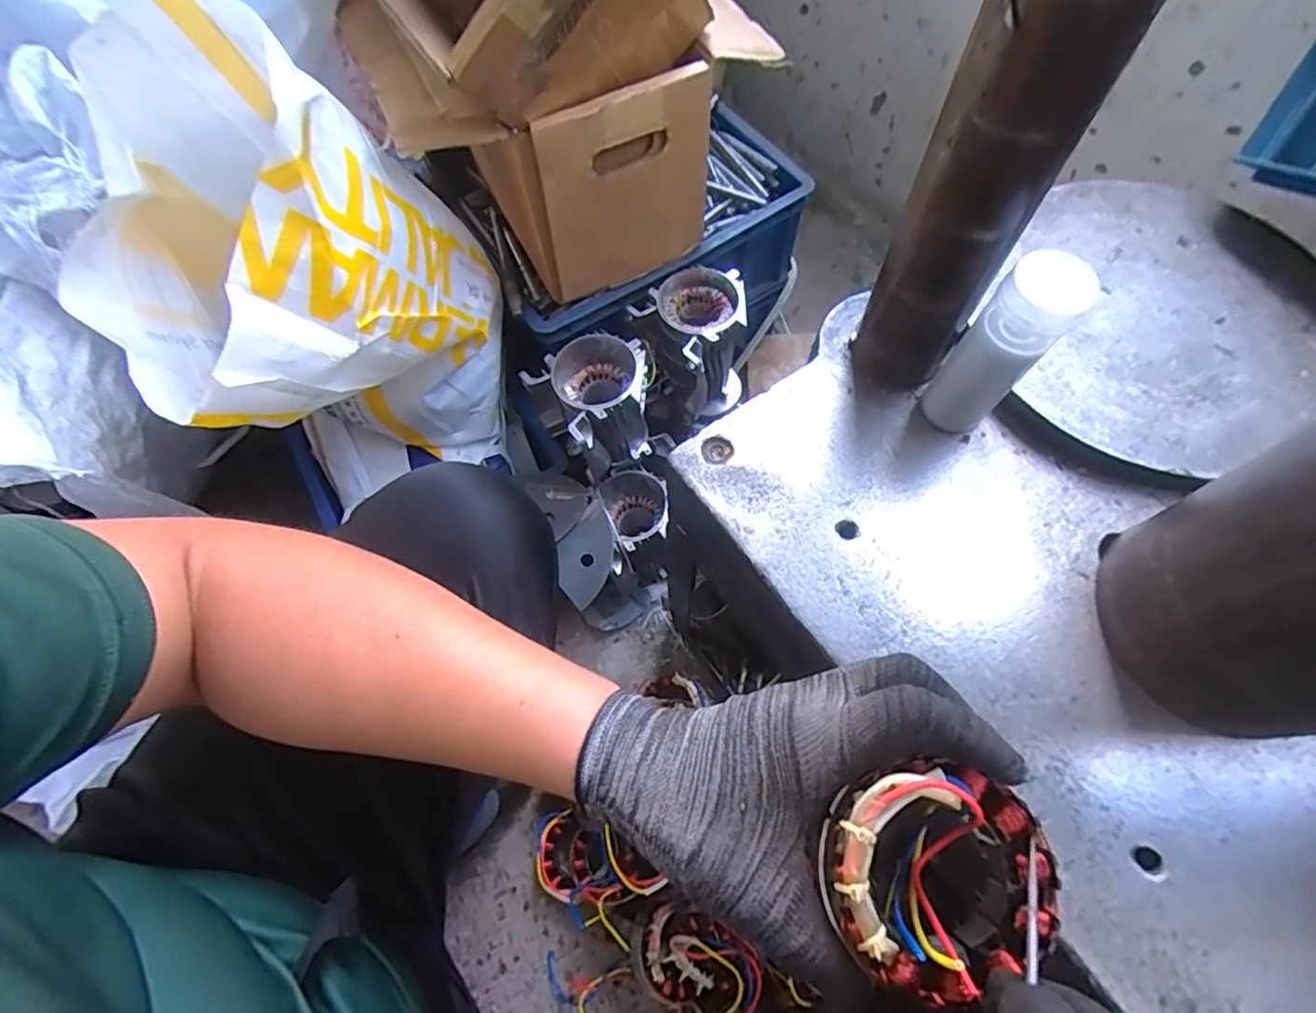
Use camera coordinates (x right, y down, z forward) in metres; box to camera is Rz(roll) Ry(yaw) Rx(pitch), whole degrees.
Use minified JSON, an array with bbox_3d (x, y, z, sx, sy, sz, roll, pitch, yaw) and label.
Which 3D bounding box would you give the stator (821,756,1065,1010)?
[{"bbox_3d":[0.106,0.139,0.235,0.080,0.032,0.080,-20,87,-10],"label":"stator"}]

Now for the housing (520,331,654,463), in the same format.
[{"bbox_3d":[-0.065,-0.117,0.716,0.125,0.129,0.106,-36,69,-14],"label":"housing"}]

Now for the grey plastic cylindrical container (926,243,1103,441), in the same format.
[{"bbox_3d":[0.207,-0.093,0.369,0.038,0.121,0.042,-41,70,-15],"label":"grey plastic cylindrical container"}]

